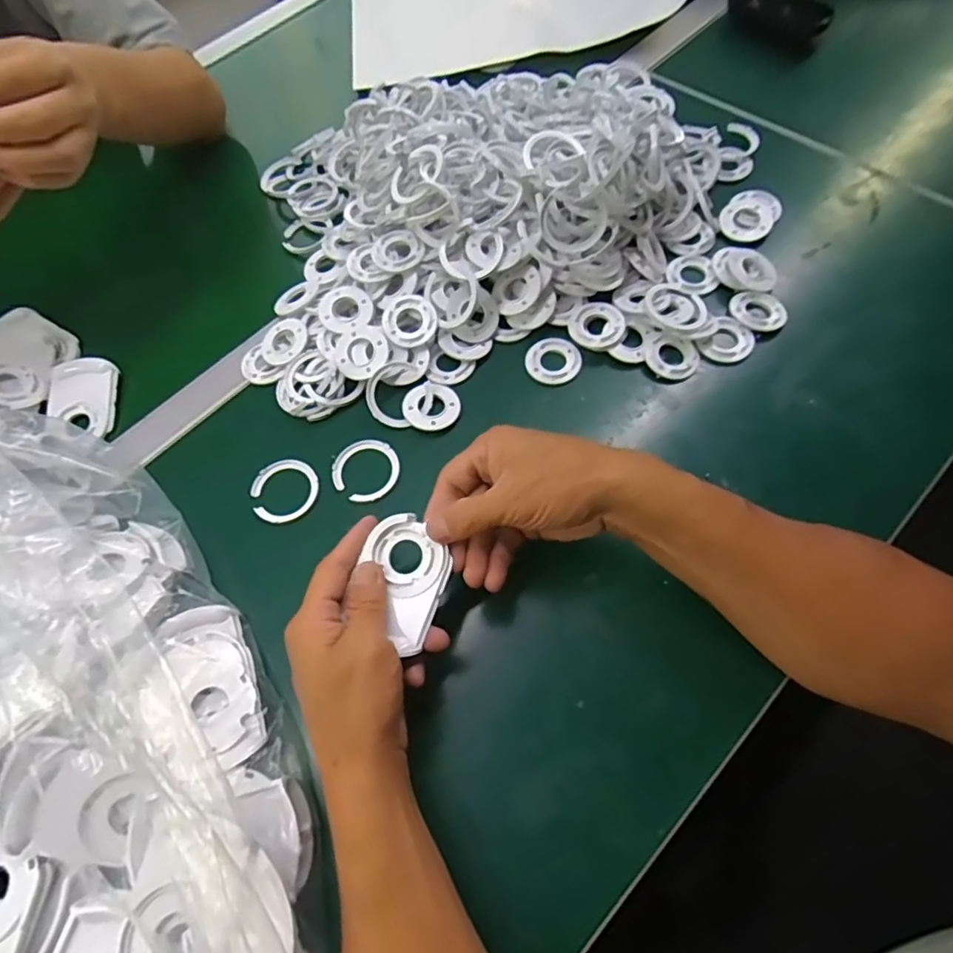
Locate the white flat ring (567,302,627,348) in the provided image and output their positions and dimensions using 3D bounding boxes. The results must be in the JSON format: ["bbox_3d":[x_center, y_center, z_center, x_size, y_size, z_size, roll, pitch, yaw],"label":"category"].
[{"bbox_3d":[0.098,-0.124,0.474,0.043,0.006,0.044,-4,68,9],"label":"white flat ring"}]

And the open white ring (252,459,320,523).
[{"bbox_3d":[-0.146,0.011,0.446,0.050,0.005,0.050,-2,63,5],"label":"open white ring"}]

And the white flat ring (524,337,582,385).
[{"bbox_3d":[0.062,-0.095,0.473,0.042,0.005,0.044,-2,63,5],"label":"white flat ring"}]

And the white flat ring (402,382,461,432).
[{"bbox_3d":[-0.035,-0.055,0.460,0.044,0.005,0.042,-2,63,5],"label":"white flat ring"}]

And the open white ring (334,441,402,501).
[{"bbox_3d":[-0.085,-0.005,0.445,0.050,0.004,0.049,-2,63,5],"label":"open white ring"}]

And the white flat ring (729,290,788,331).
[{"bbox_3d":[0.229,-0.135,0.474,0.045,0.005,0.036,29,70,18],"label":"white flat ring"}]

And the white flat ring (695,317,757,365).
[{"bbox_3d":[0.201,-0.107,0.466,0.036,0.011,0.041,39,73,21],"label":"white flat ring"}]

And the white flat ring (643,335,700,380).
[{"bbox_3d":[0.155,-0.096,0.462,0.043,0.005,0.037,14,66,13],"label":"white flat ring"}]

